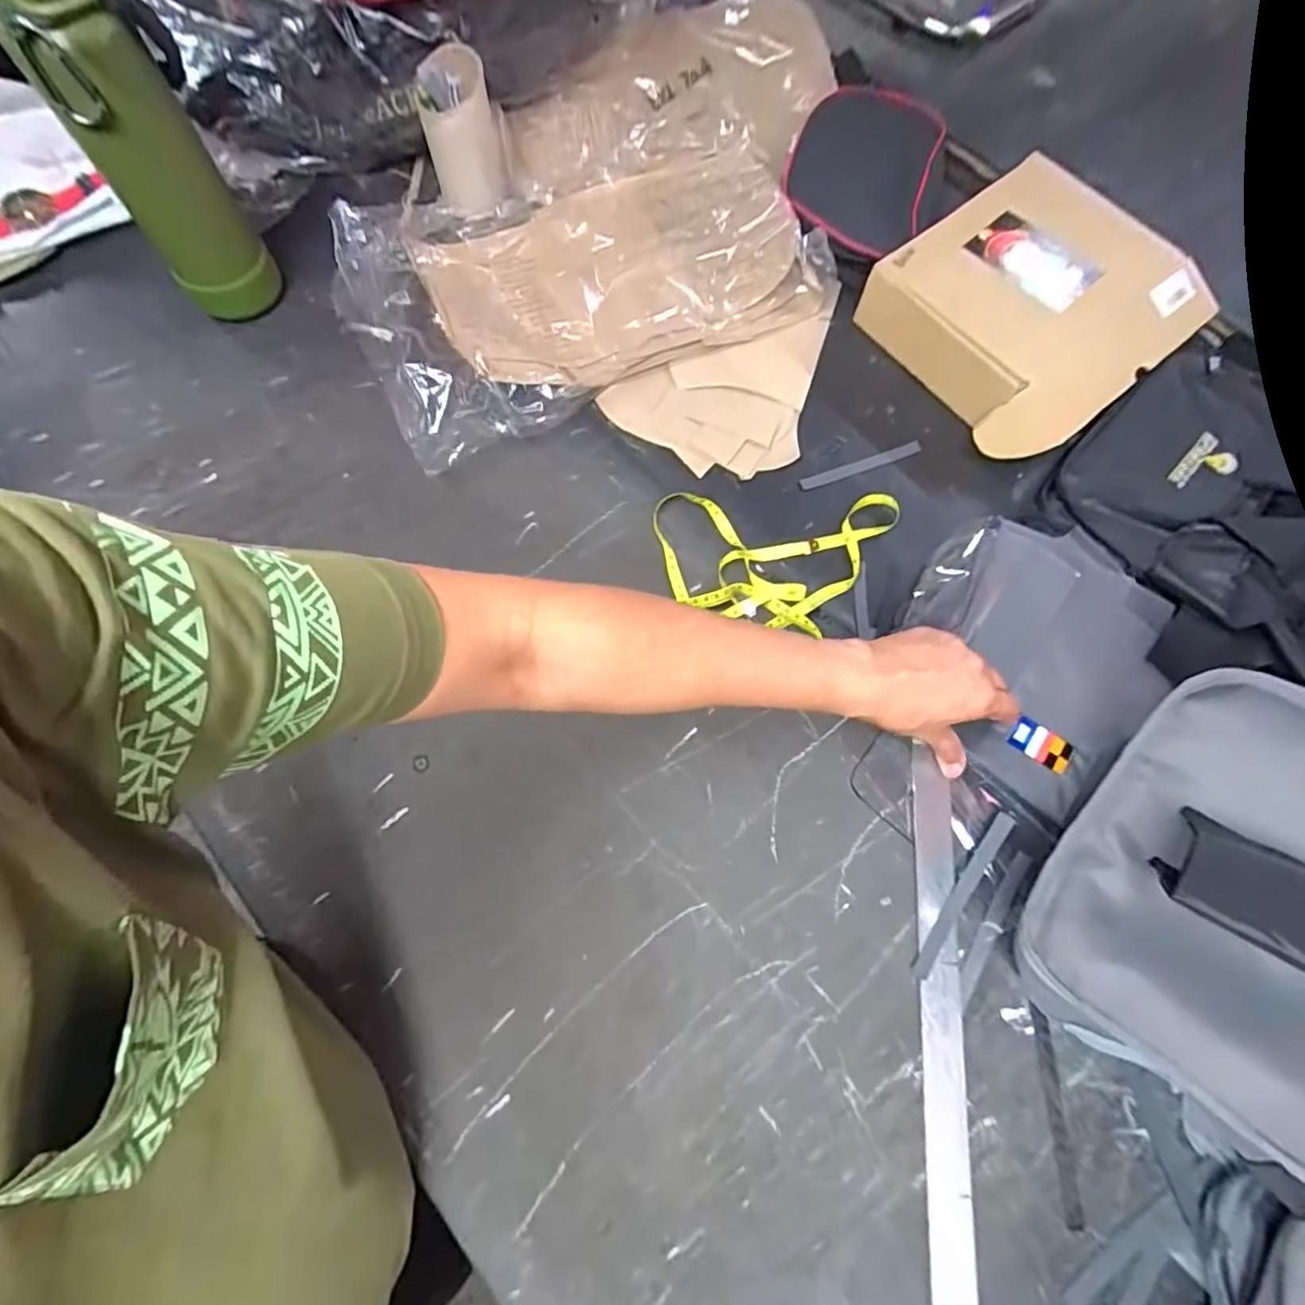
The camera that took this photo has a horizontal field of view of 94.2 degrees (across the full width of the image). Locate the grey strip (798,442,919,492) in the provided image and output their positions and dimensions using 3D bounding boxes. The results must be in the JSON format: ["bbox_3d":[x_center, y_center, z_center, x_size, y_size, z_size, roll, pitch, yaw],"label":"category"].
[{"bbox_3d":[0.220,-0.197,0.642,0.147,0.004,0.013,-20,77,-12],"label":"grey strip"}]

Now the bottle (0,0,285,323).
[{"bbox_3d":[-0.454,-0.466,0.547,0.109,0.281,0.104,-31,74,-12],"label":"bottle"}]

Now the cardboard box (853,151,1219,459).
[{"bbox_3d":[0.418,-0.381,0.669,0.295,0.072,0.267,-38,75,-13],"label":"cardboard box"}]

